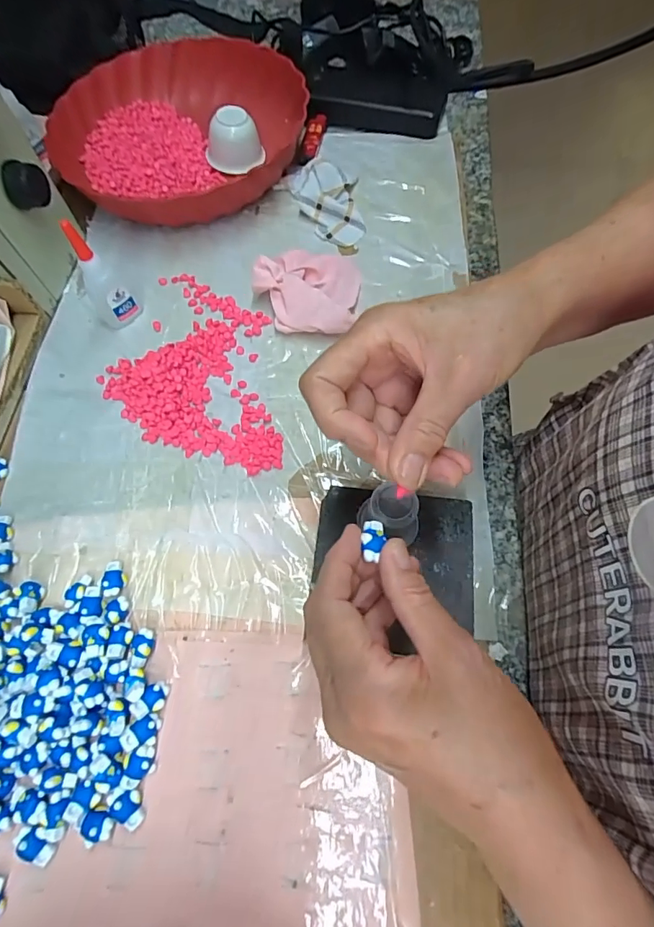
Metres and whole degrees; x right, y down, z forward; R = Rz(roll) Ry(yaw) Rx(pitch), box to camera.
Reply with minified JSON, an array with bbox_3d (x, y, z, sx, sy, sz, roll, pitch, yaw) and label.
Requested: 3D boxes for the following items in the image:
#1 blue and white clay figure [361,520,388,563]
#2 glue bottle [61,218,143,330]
[{"bbox_3d":[0.023,0.037,0.219,0.010,0.006,0.021,6,49,2],"label":"blue and white clay figure"},{"bbox_3d":[-0.177,-0.147,0.347,0.034,0.086,0.026,-30,70,-12],"label":"glue bottle"}]

